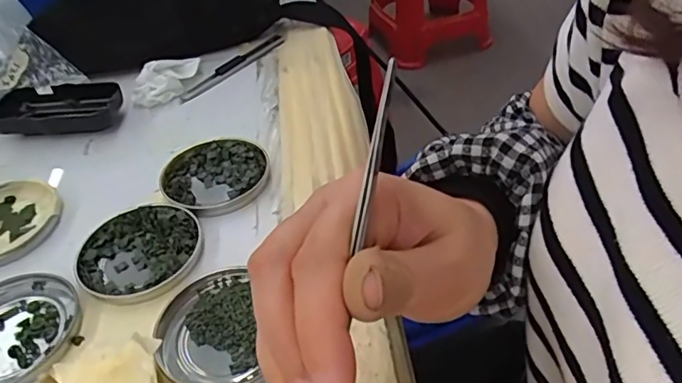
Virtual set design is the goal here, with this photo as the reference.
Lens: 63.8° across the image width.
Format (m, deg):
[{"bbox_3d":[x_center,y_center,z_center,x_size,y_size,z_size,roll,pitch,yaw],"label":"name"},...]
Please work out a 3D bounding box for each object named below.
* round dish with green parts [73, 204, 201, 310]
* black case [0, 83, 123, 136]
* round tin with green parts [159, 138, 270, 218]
[{"bbox_3d":[-0.131,0.038,0.356,0.077,0.009,0.078,-4,41,4],"label":"round dish with green parts"},{"bbox_3d":[-0.248,-0.068,0.482,0.107,0.029,0.052,1,42,10],"label":"black case"},{"bbox_3d":[-0.093,-0.013,0.407,0.075,0.012,0.075,-4,41,4],"label":"round tin with green parts"}]

